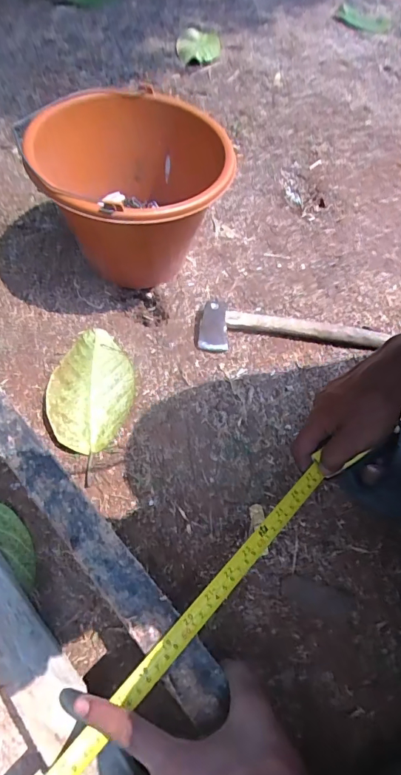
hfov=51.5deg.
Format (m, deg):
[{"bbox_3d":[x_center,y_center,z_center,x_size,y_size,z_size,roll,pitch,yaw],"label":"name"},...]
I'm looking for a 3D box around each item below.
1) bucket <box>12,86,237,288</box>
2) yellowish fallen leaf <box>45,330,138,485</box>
[{"bbox_3d":[-0.099,-0.252,0.574,0.224,0.179,0.251,-22,64,-18],"label":"bucket"},{"bbox_3d":[-0.135,0.005,0.514,0.099,0.018,0.178,5,59,-3],"label":"yellowish fallen leaf"}]

